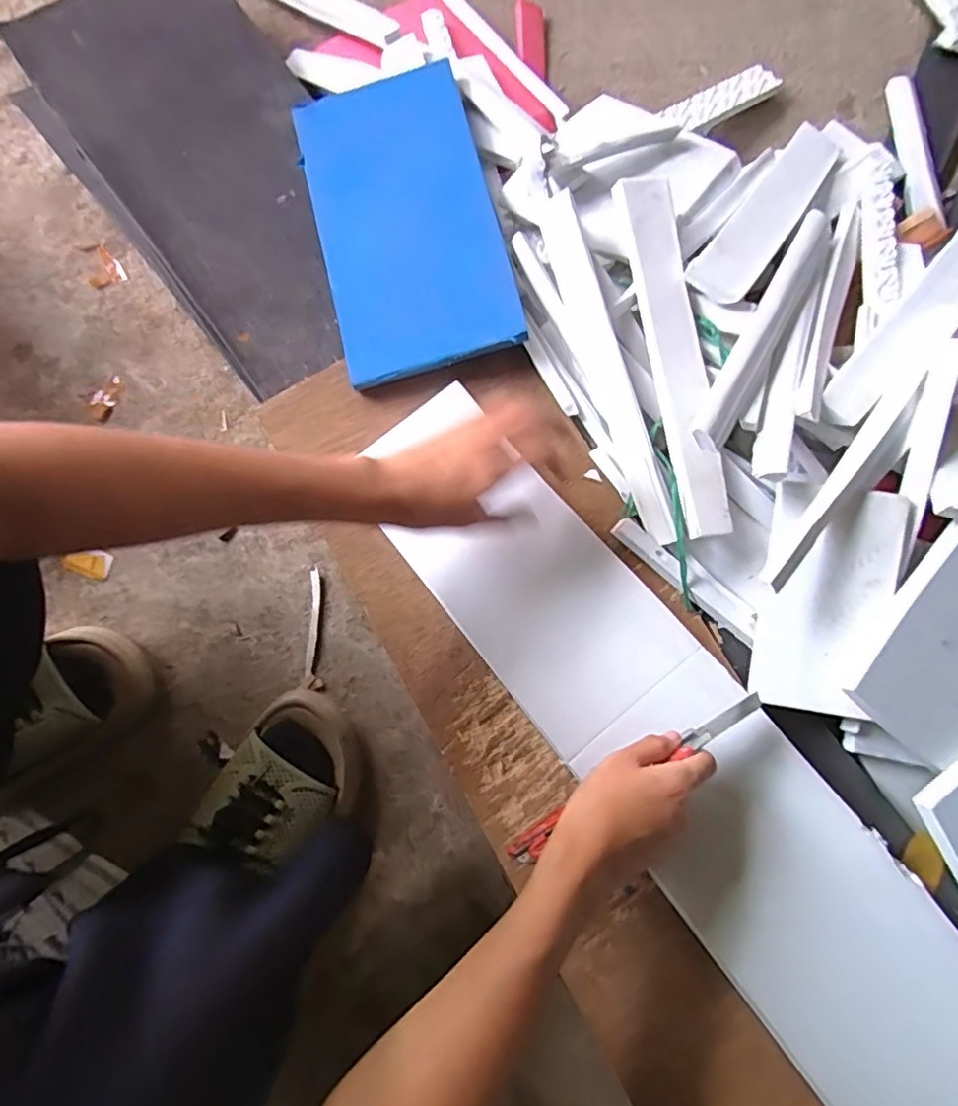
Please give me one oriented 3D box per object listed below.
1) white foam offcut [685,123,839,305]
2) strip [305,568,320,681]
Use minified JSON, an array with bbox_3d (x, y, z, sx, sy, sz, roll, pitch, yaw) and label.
[{"bbox_3d":[0.255,-0.301,0.519,0.046,0.011,0.282,35,63,6],"label":"white foam offcut"},{"bbox_3d":[-0.150,0.064,0.540,0.010,0.005,0.095,0,79,0],"label":"strip"}]

